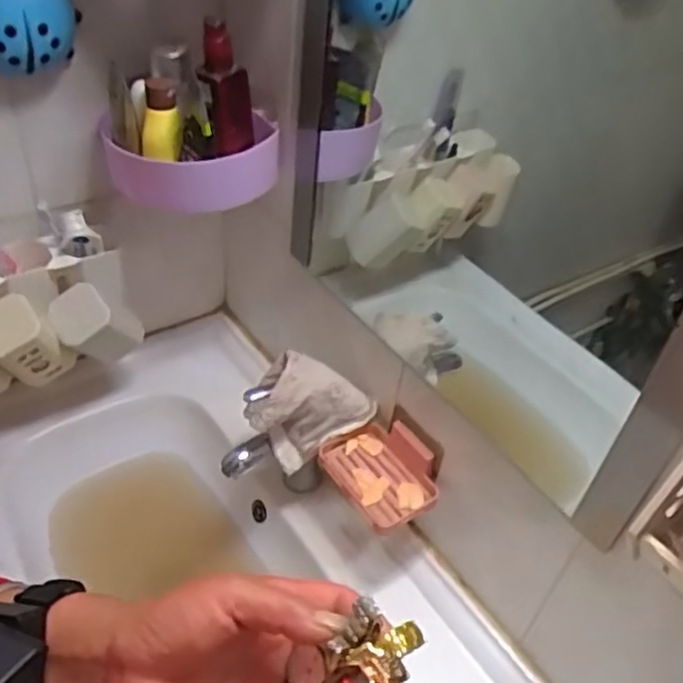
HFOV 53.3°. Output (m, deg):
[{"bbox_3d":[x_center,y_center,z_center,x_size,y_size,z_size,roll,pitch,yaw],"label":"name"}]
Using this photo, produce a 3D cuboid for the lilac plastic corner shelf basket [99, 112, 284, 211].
[{"bbox_3d":[-0.163,-0.201,0.762,0.191,0.073,0.120,-4,43,-14],"label":"lilac plastic corner shelf basket"}]

